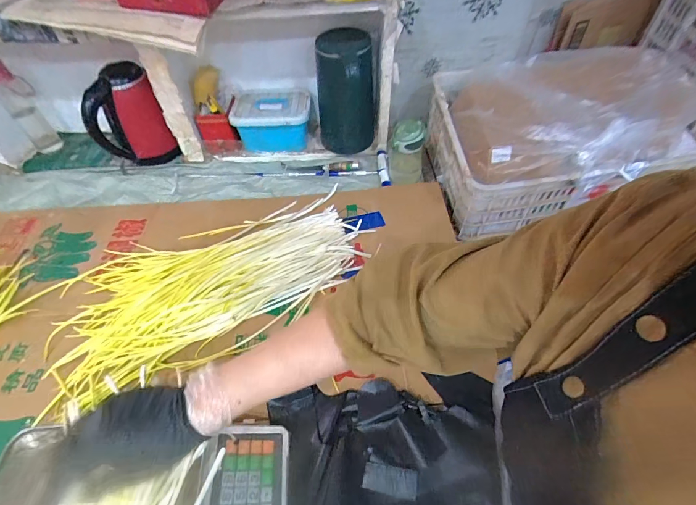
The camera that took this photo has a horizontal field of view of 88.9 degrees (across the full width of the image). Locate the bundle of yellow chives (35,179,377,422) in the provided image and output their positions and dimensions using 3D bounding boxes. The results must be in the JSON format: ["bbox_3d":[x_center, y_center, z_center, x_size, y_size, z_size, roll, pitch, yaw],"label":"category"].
[{"bbox_3d":[-0.253,0.046,0.696,0.594,0.046,0.299,-26,53,-17],"label":"bundle of yellow chives"}]

